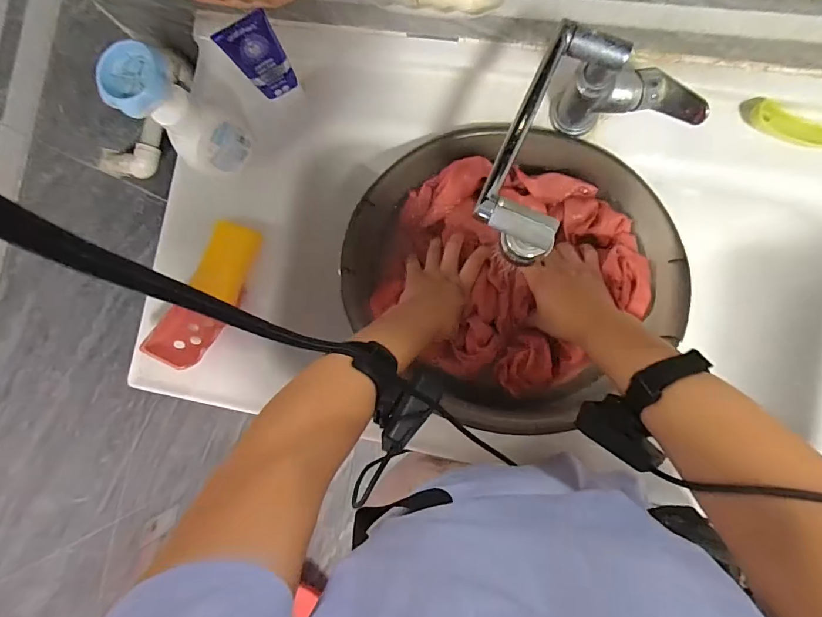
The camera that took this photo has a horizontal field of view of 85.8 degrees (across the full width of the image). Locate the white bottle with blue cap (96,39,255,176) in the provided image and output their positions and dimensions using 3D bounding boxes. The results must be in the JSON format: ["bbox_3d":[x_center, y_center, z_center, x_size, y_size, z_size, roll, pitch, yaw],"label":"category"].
[{"bbox_3d":[-0.257,-0.219,0.507,0.081,0.184,0.072,44,92,8],"label":"white bottle with blue cap"}]

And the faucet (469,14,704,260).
[{"bbox_3d":[0.168,-0.148,0.453,0.135,0.183,0.238,30,90,8],"label":"faucet"}]

